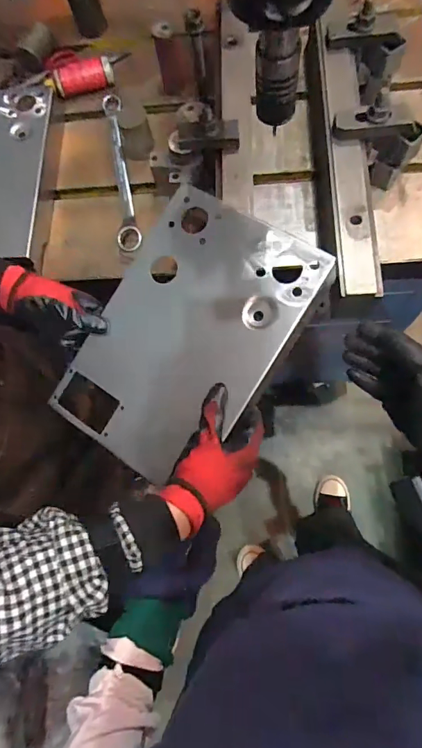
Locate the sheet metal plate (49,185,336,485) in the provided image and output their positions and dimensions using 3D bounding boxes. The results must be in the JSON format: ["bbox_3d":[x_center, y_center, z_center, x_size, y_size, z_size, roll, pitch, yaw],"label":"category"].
[{"bbox_3d":[-0.027,-0.041,0.480,0.202,0.012,0.299,32,93,14],"label":"sheet metal plate"}]

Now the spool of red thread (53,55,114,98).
[{"bbox_3d":[-0.208,-0.479,0.704,0.101,0.040,0.037,-15,82,4],"label":"spool of red thread"}]

